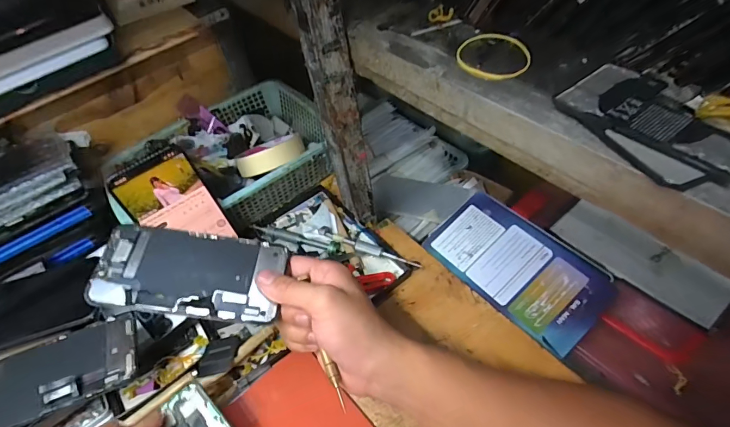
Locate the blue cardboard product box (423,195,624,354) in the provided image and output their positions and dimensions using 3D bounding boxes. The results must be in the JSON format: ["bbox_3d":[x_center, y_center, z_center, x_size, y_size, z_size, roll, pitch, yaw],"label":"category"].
[{"bbox_3d":[0.168,0.050,0.451,0.108,0.022,0.182,-37,54,-20],"label":"blue cardboard product box"}]

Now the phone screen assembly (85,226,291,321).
[{"bbox_3d":[-0.140,0.047,0.335,0.142,0.009,0.069,8,58,-7],"label":"phone screen assembly"}]

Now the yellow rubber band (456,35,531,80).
[{"bbox_3d":[0.088,-0.111,0.291,0.047,0.006,0.055,-38,55,-21],"label":"yellow rubber band"}]

